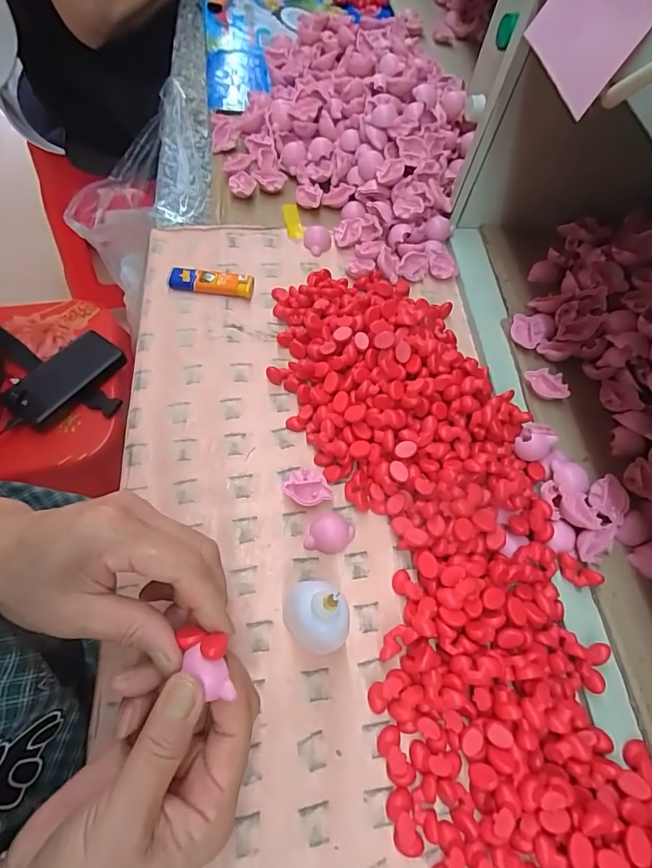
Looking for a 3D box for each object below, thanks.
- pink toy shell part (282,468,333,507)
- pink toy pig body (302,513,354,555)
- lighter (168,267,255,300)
[{"bbox_3d":[-0.014,0.039,0.354,0.036,0.016,0.027,6,61,-4],"label":"pink toy shell part"},{"bbox_3d":[0.004,0.073,0.341,0.031,0.012,0.032,3,62,-6],"label":"pink toy pig body"},{"bbox_3d":[-0.108,-0.142,0.438,0.080,0.014,0.021,13,61,0],"label":"lighter"}]

